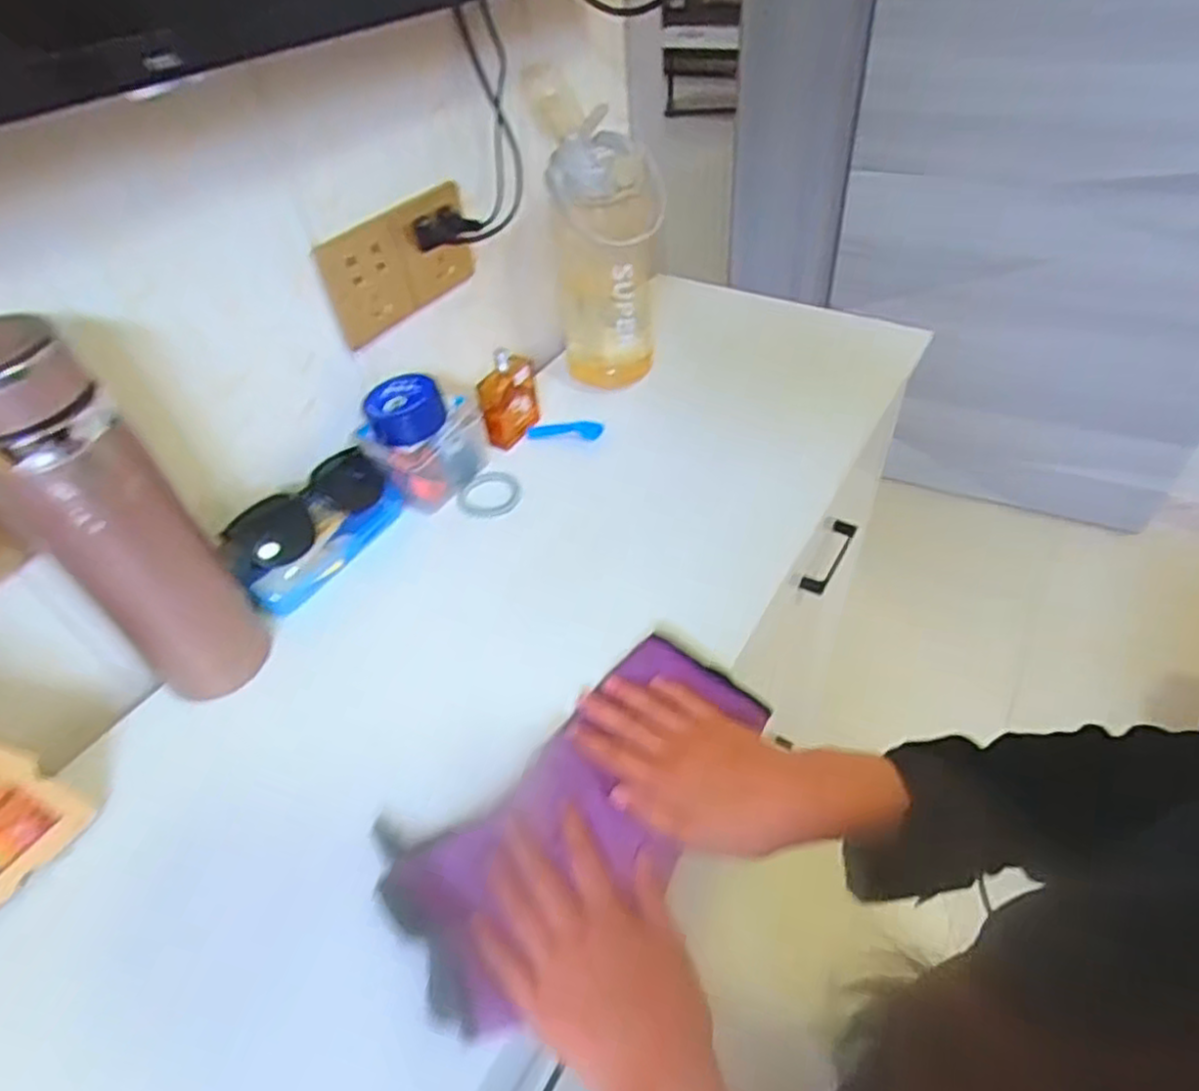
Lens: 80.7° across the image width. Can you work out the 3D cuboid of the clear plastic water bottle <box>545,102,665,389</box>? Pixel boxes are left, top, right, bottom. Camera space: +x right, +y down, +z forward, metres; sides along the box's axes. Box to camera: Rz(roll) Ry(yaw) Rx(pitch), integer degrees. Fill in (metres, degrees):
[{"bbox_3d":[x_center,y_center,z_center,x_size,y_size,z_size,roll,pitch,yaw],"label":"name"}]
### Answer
[{"bbox_3d":[0.013,-0.294,0.749,0.109,0.242,0.104,-9,45,-2],"label":"clear plastic water bottle"}]

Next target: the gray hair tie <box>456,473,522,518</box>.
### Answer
[{"bbox_3d":[-0.109,-0.051,0.690,0.060,0.015,0.059,-3,45,3],"label":"gray hair tie"}]

